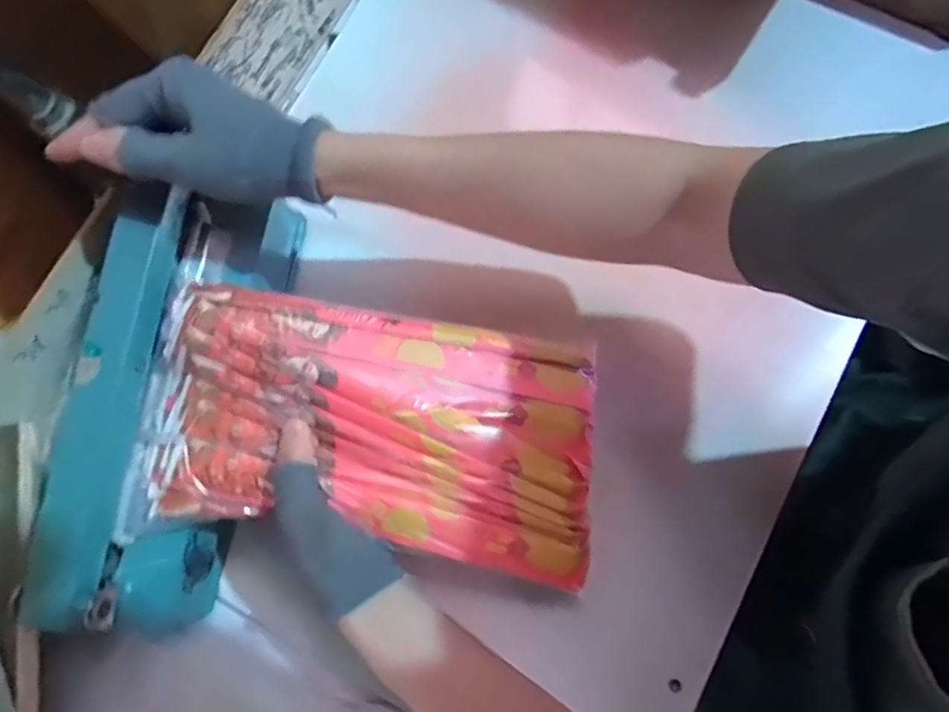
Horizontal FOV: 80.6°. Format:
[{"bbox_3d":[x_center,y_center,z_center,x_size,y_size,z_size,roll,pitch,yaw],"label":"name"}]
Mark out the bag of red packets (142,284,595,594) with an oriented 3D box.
[{"bbox_3d":[-0.053,0.045,0.351,0.267,0.028,0.145,14,86,-9],"label":"bag of red packets"}]

